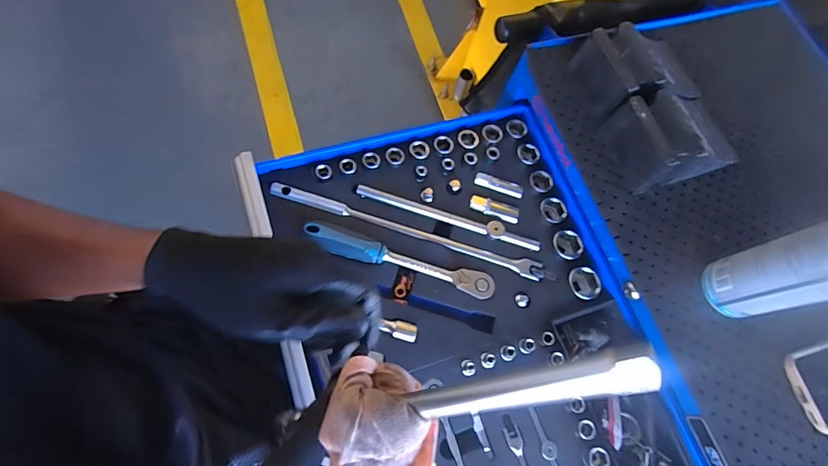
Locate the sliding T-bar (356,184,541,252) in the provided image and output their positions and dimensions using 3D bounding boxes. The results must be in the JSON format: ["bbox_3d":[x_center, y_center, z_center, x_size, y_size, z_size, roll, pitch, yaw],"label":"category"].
[{"bbox_3d":[0.046,-0.019,0.563,0.245,0.030,0.022,16,68,-2],"label":"sliding T-bar"}]

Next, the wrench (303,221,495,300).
[{"bbox_3d":[-0.017,0.034,0.526,0.235,0.033,0.033,17,68,-2],"label":"wrench"}]

